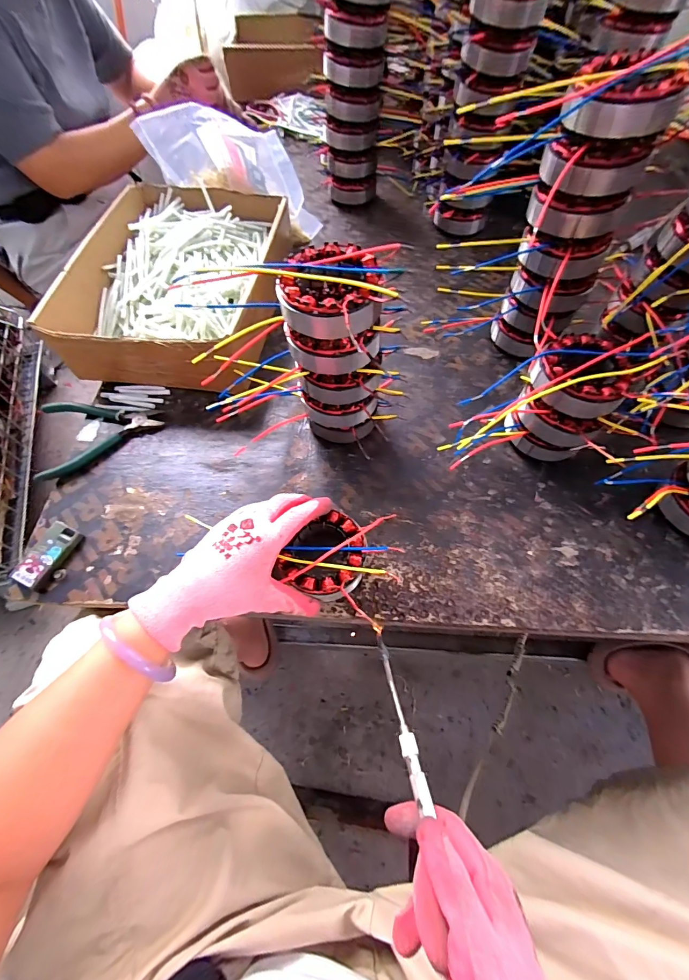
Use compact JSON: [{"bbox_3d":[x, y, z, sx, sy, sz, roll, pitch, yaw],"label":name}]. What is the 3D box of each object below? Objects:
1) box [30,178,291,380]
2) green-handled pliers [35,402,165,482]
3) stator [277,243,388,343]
[{"bbox_3d":[-0.222,-0.292,0.548,0.246,0.097,0.331,5,63,5],"label":"box"},{"bbox_3d":[-0.296,-0.074,0.473,0.136,0.020,0.104,-15,63,-6],"label":"green-handled pliers"},{"bbox_3d":[-0.009,-0.161,0.325,0.085,0.043,0.090,7,63,6],"label":"stator"}]

